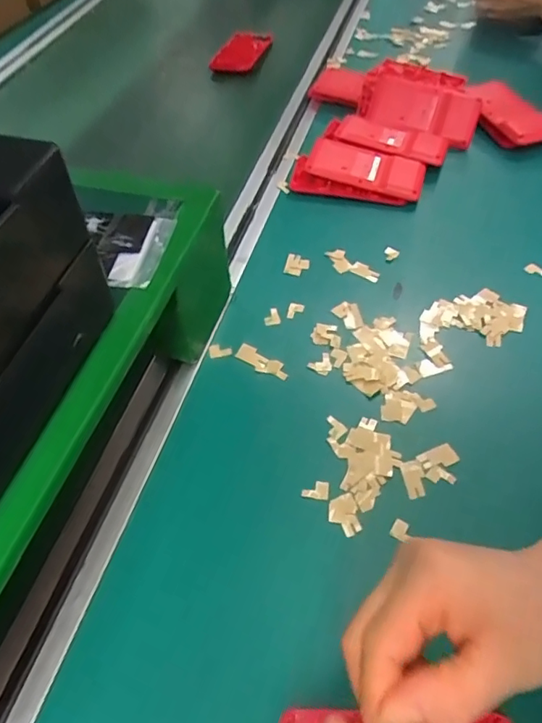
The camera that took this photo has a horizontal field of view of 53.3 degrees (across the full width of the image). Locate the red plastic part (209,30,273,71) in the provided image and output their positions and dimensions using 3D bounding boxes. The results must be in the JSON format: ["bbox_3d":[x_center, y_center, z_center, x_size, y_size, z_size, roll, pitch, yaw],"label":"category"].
[{"bbox_3d":[-0.043,-0.466,0.809,0.063,0.014,0.118,15,54,14],"label":"red plastic part"}]

